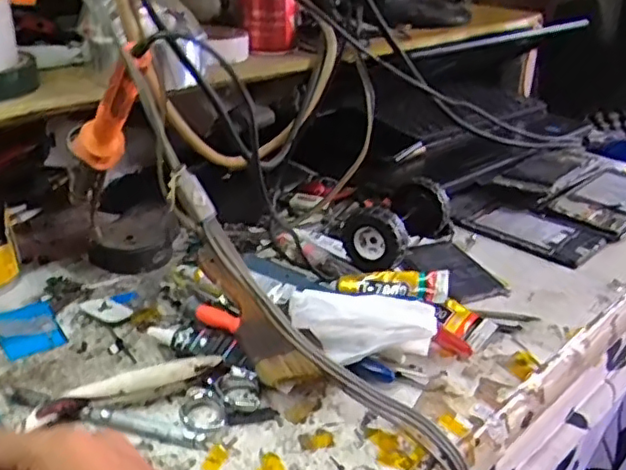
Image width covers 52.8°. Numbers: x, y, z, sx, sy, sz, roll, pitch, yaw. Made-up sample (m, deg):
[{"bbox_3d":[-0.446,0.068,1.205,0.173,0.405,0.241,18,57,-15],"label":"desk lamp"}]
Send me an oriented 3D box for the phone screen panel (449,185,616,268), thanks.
[{"bbox_3d":[0.203,-0.010,0.602,0.081,0.010,0.140,-27,37,-32],"label":"phone screen panel"}]

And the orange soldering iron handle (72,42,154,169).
[{"bbox_3d":[-0.130,-0.085,0.419,0.029,0.110,0.024,-28,79,-42],"label":"orange soldering iron handle"}]

